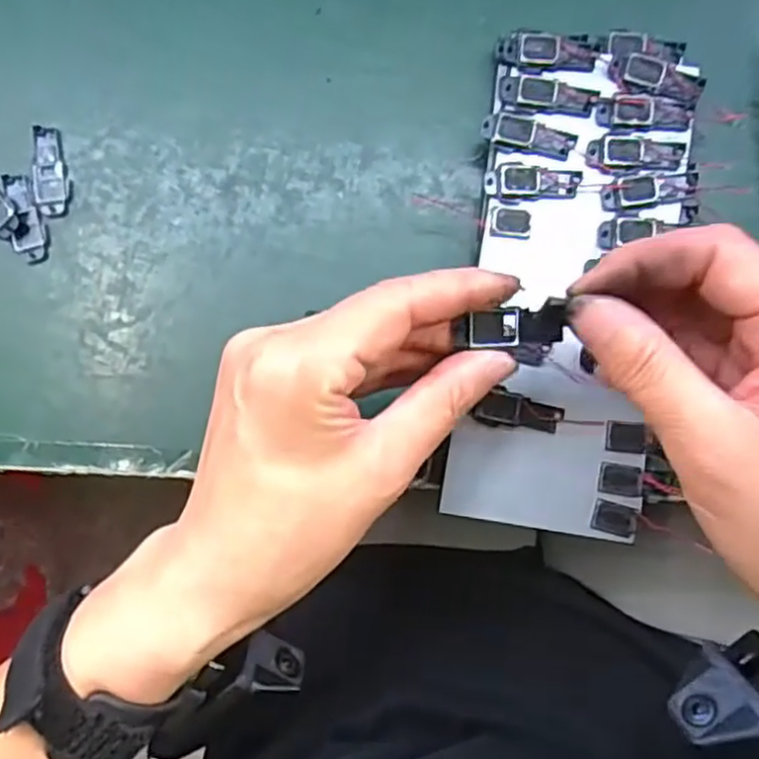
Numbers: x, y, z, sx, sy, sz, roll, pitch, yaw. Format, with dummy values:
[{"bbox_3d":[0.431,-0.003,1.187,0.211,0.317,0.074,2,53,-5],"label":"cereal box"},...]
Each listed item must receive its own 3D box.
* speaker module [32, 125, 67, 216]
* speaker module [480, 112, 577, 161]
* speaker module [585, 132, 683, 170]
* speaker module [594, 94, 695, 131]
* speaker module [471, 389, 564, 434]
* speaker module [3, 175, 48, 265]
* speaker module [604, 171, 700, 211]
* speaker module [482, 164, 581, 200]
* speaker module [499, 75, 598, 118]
[{"bbox_3d":[-0.147,-0.093,0.314,0.014,0.004,0.039,-8,86,-1],"label":"speaker module"},{"bbox_3d":[0.063,-0.103,0.298,0.040,0.004,0.015,13,86,1],"label":"speaker module"},{"bbox_3d":[0.108,-0.096,0.298,0.040,0.004,0.015,-1,85,-1],"label":"speaker module"},{"bbox_3d":[0.112,-0.112,0.298,0.040,0.004,0.014,1,85,0],"label":"speaker module"},{"bbox_3d":[0.058,0.013,0.294,0.036,0.008,0.013,8,85,0],"label":"speaker module"},{"bbox_3d":[-0.156,-0.071,0.315,0.014,0.004,0.040,-9,86,-1],"label":"speaker module"},{"bbox_3d":[0.114,-0.078,0.299,0.040,0.004,0.014,-7,90,-1],"label":"speaker module"},{"bbox_3d":[0.064,-0.083,0.298,0.040,0.004,0.014,0,85,0],"label":"speaker module"},{"bbox_3d":[0.071,-0.120,0.298,0.040,0.004,0.013,9,85,0],"label":"speaker module"}]

